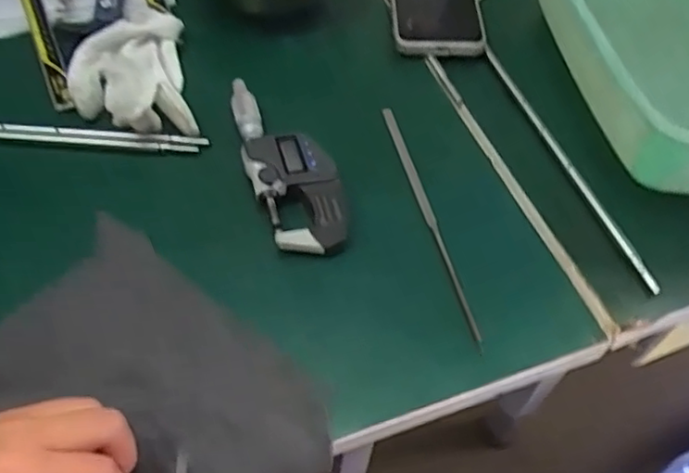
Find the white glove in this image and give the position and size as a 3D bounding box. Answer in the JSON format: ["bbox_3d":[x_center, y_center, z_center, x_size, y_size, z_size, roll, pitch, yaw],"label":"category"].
[{"bbox_3d":[-0.150,-0.110,0.462,0.083,0.033,0.104,-18,56,-16],"label":"white glove"}]

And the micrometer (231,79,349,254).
[{"bbox_3d":[-0.038,-0.051,0.440,0.056,0.030,0.142,-18,56,-15],"label":"micrometer"}]

